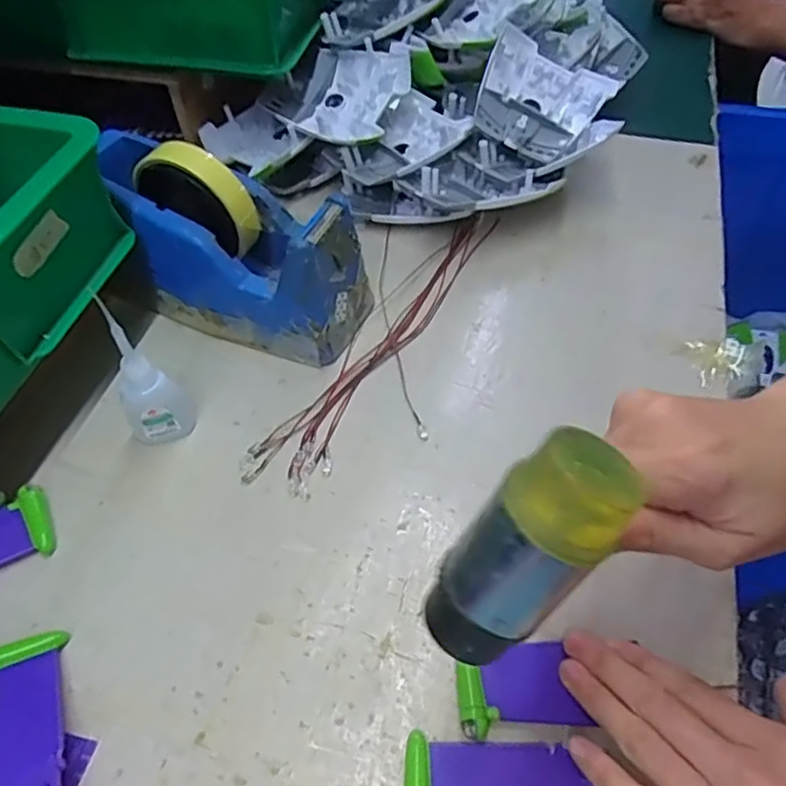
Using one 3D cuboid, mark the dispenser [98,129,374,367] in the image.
[{"bbox_3d":[-0.113,-0.101,0.427,0.190,0.097,0.075,19,55,13],"label":"dispenser"}]

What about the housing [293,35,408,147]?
[{"bbox_3d":[-0.034,-0.237,0.512,0.079,0.028,0.093,15,79,14],"label":"housing"}]

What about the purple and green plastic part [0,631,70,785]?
[{"bbox_3d":[-0.166,0.149,0.284,0.042,0.012,0.087,-24,45,-18],"label":"purple and green plastic part"}]

